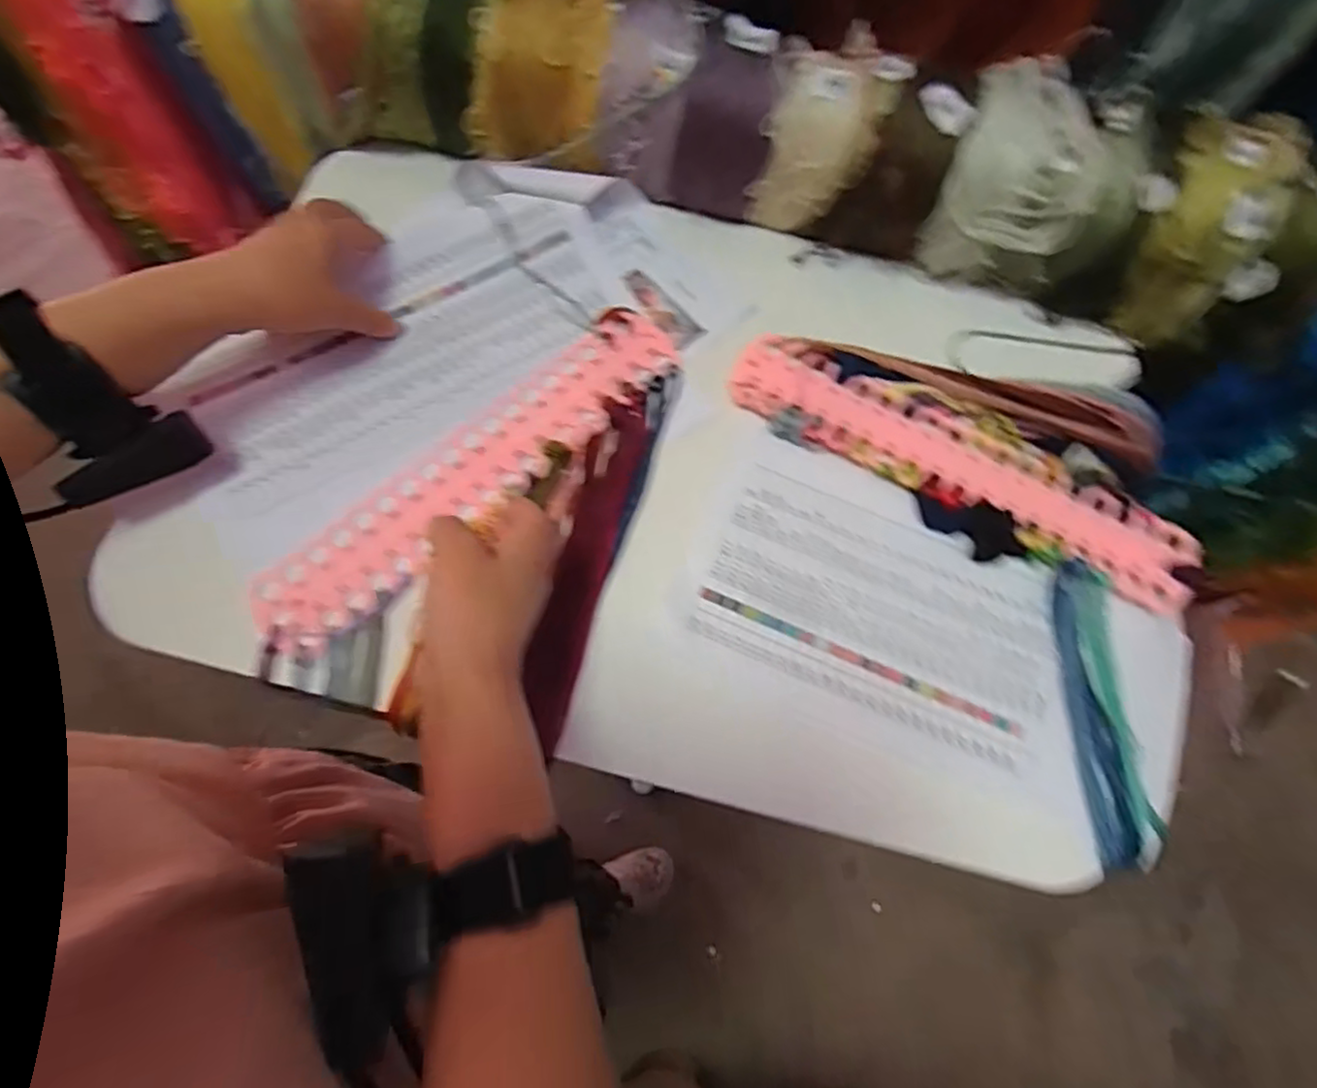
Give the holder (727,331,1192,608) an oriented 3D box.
[{"bbox_3d":[0.185,-0.049,0.430,0.295,0.007,0.053,28,75,7],"label":"holder"}]

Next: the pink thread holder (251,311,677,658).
[{"bbox_3d":[-0.108,-0.045,0.417,0.292,0.005,0.054,-41,78,-14],"label":"pink thread holder"}]

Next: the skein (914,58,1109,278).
[{"bbox_3d":[0.228,-0.235,0.448,0.083,0.086,0.104,18,74,4],"label":"skein"}]

